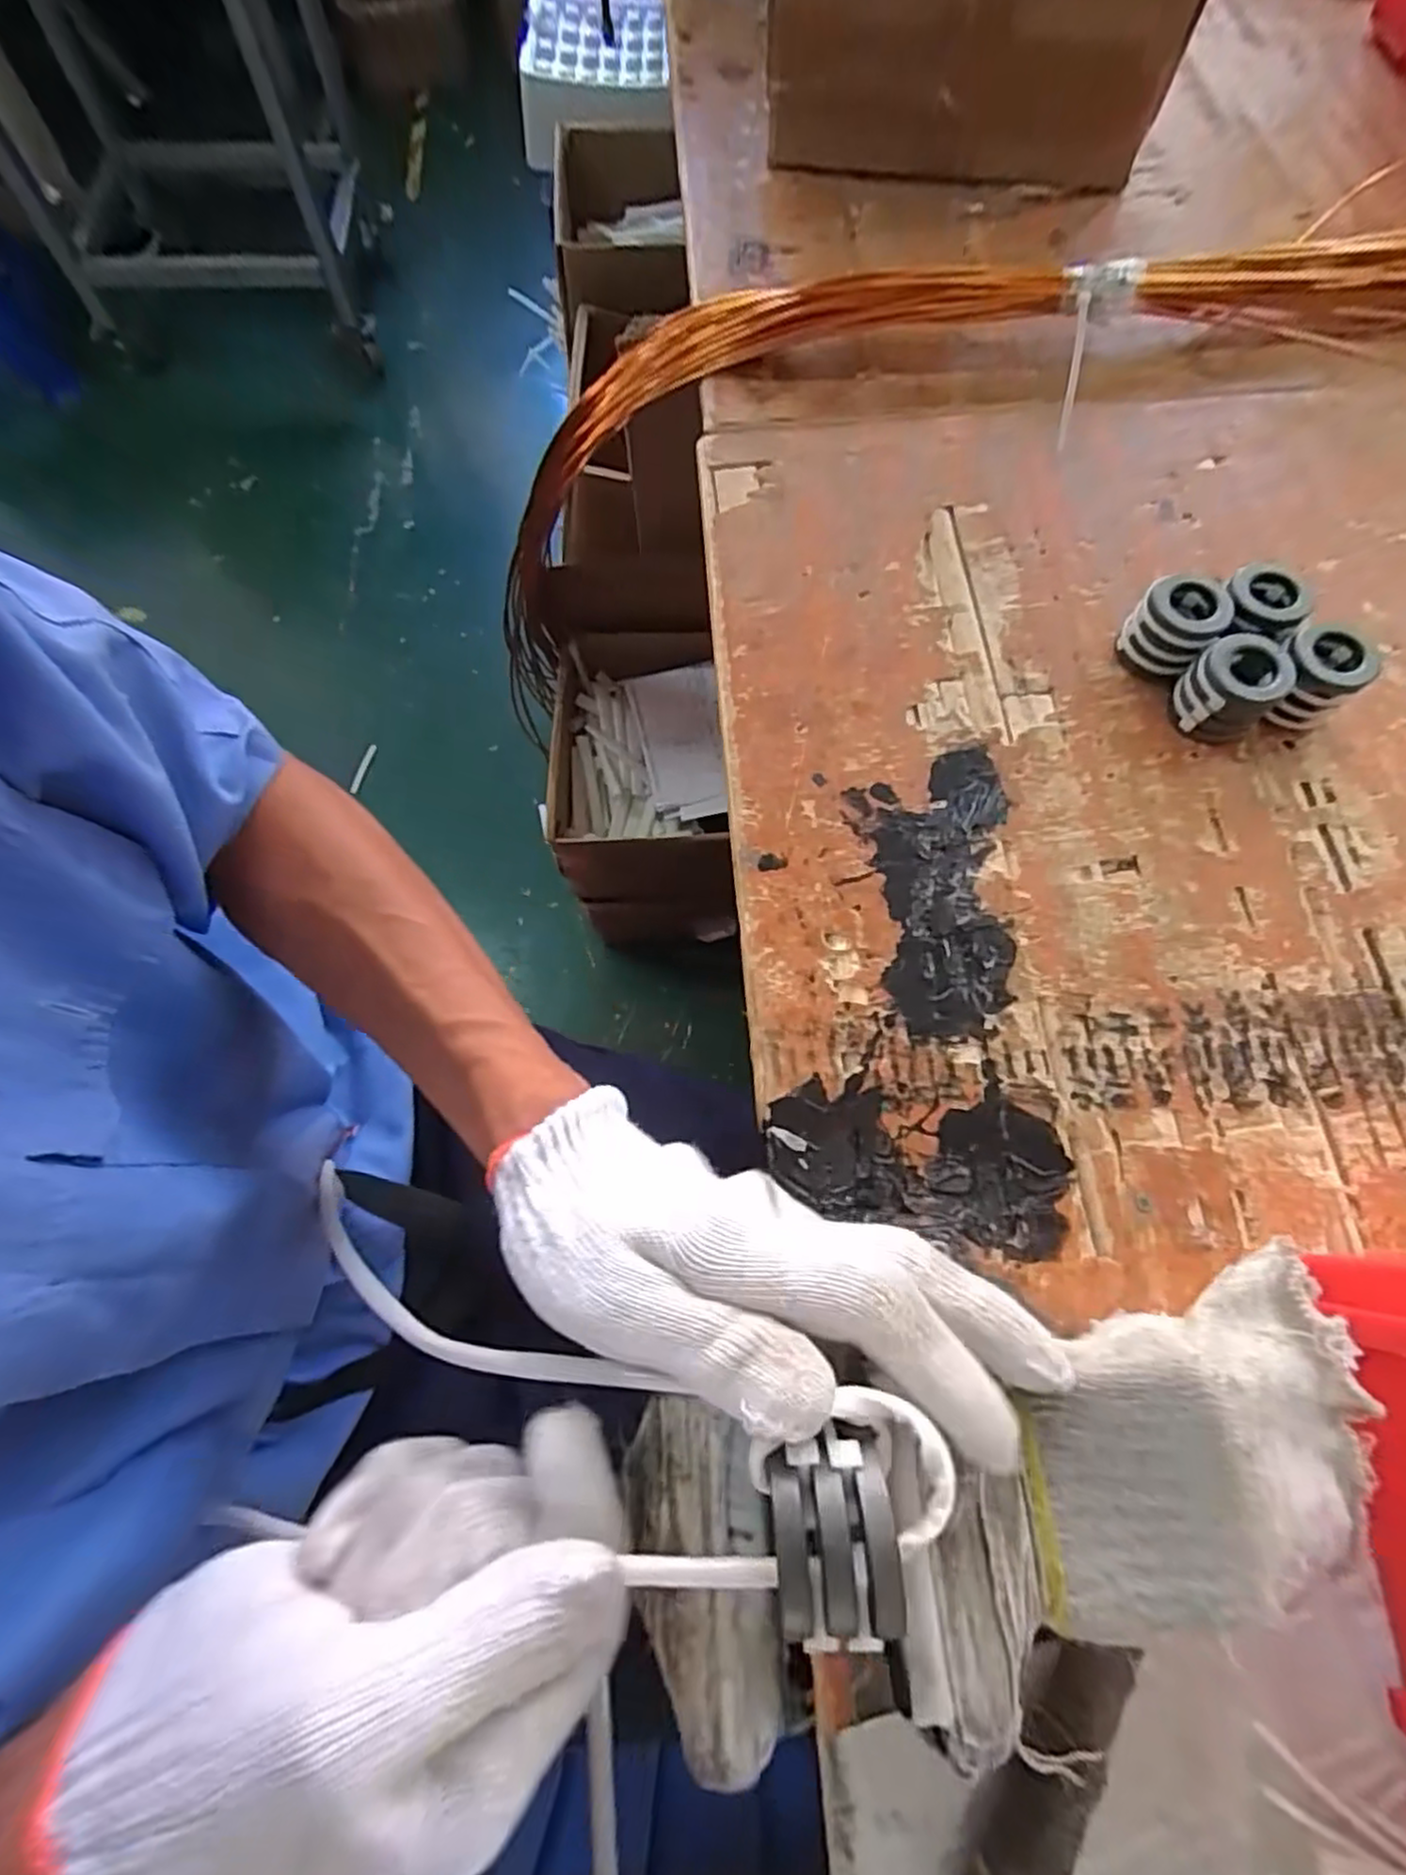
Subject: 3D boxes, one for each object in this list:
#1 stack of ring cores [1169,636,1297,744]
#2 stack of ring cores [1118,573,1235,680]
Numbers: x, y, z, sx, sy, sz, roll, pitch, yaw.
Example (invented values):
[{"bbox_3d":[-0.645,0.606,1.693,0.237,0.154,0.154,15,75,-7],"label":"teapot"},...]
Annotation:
[{"bbox_3d":[0.301,-0.140,0.417,0.050,0.043,0.043,-7,72,-2],"label":"stack of ring cores"},{"bbox_3d":[0.276,-0.184,0.433,0.045,0.046,0.043,36,75,11],"label":"stack of ring cores"}]

